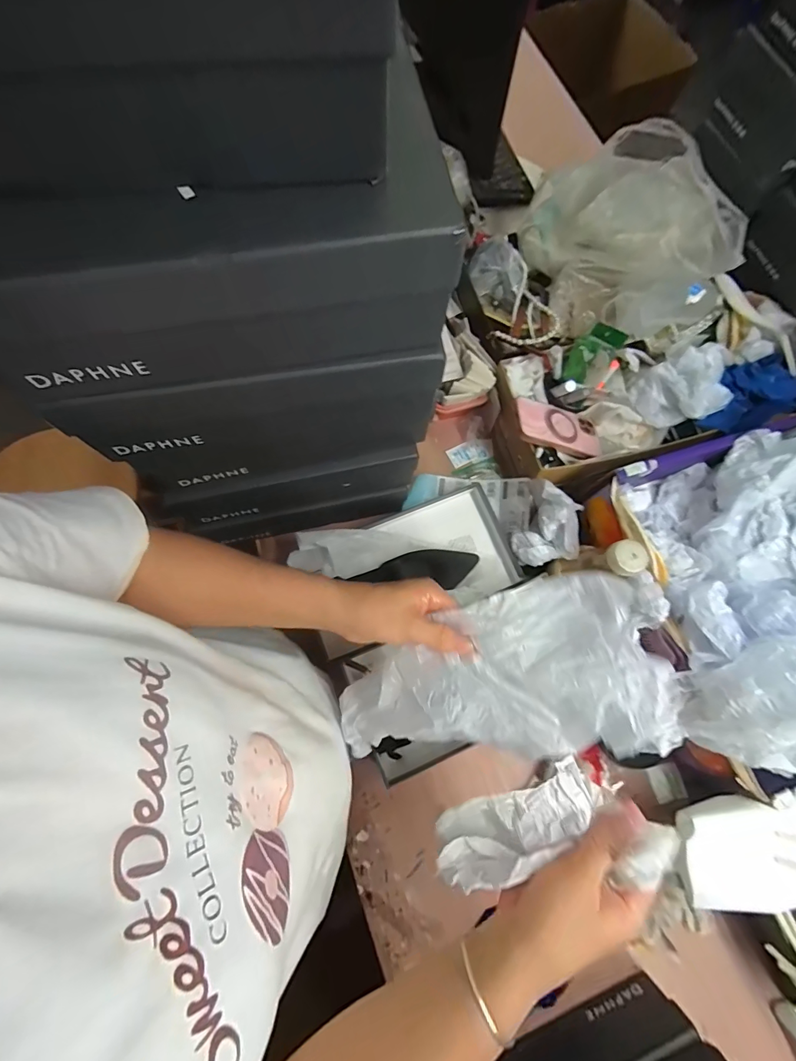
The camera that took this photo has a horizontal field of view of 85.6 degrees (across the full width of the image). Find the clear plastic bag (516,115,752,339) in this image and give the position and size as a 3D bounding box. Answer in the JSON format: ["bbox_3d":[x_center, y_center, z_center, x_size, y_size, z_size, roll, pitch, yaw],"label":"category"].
[{"bbox_3d":[0.338,-0.426,0.624,0.247,0.112,0.317,-21,76,-7],"label":"clear plastic bag"}]

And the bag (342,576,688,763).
[{"bbox_3d":[0.080,0.135,0.375,0.302,0.057,0.140,-20,75,12],"label":"bag"}]

